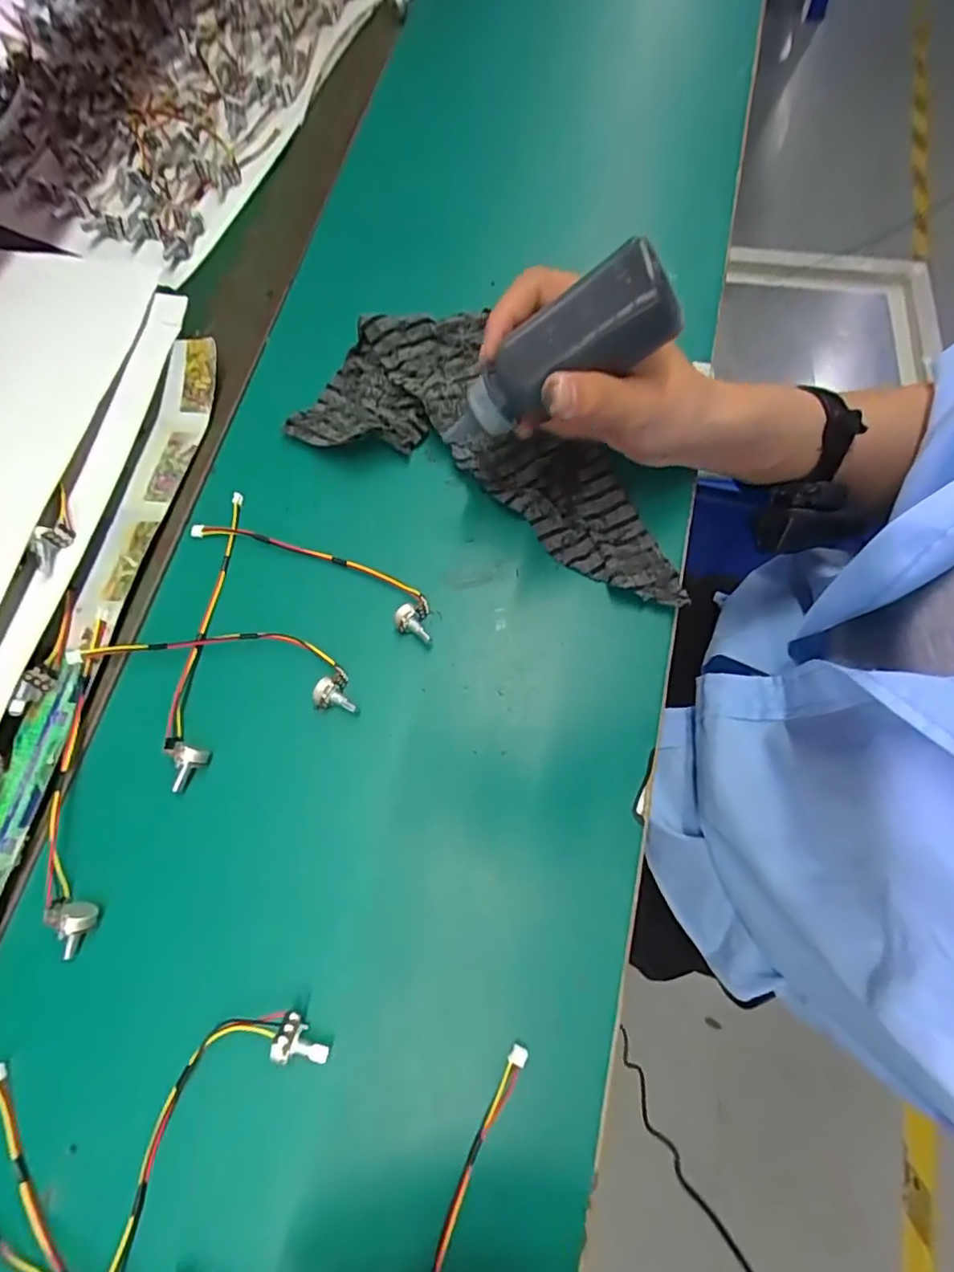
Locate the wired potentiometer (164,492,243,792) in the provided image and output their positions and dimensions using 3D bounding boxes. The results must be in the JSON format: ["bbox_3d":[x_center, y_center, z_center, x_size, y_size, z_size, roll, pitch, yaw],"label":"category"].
[{"bbox_3d":[-0.155,-0.005,0.327,0.024,0.011,0.177,1,72,0],"label":"wired potentiometer"}]

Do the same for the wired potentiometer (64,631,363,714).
[{"bbox_3d":[-0.143,0.011,0.321,0.161,0.012,0.037,10,72,3],"label":"wired potentiometer"}]

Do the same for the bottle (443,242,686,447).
[{"bbox_3d":[0.033,-0.131,0.277,0.120,0.031,0.030,-25,70,30],"label":"bottle"}]

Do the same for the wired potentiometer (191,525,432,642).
[{"bbox_3d":[-0.097,-0.043,0.339,0.164,0.015,0.028,24,73,7],"label":"wired potentiometer"}]

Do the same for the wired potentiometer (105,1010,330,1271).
[{"bbox_3d":[-0.125,0.221,0.251,0.047,0.020,0.130,38,75,11],"label":"wired potentiometer"}]

